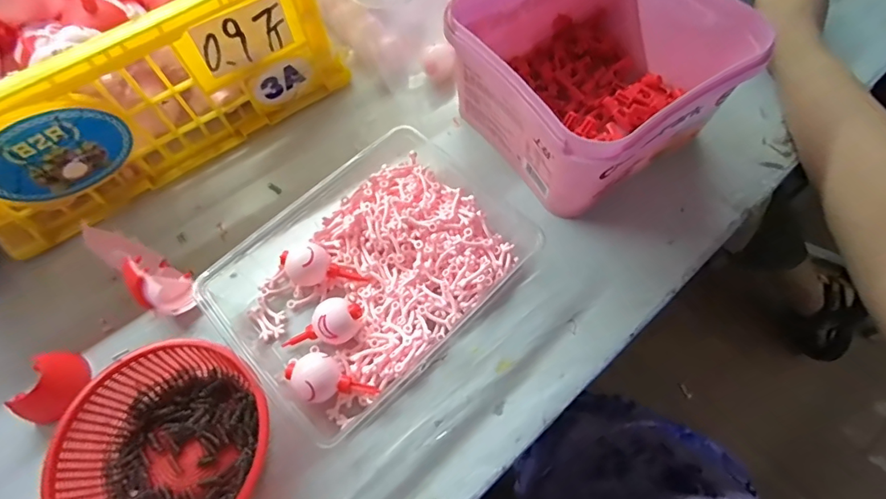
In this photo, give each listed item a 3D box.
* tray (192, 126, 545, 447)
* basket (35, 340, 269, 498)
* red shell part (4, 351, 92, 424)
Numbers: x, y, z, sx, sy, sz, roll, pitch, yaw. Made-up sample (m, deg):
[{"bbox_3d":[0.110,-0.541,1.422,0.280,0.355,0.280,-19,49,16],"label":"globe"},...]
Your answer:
[{"bbox_3d":[-0.055,0.013,0.361,0.225,0.045,0.164,-41,69,-17],"label":"tray"},{"bbox_3d":[-0.185,0.134,0.308,0.134,0.046,0.130,-1,64,2],"label":"basket"},{"bbox_3d":[-0.294,0.103,0.340,0.026,0.033,0.050,9,64,6],"label":"red shell part"}]

